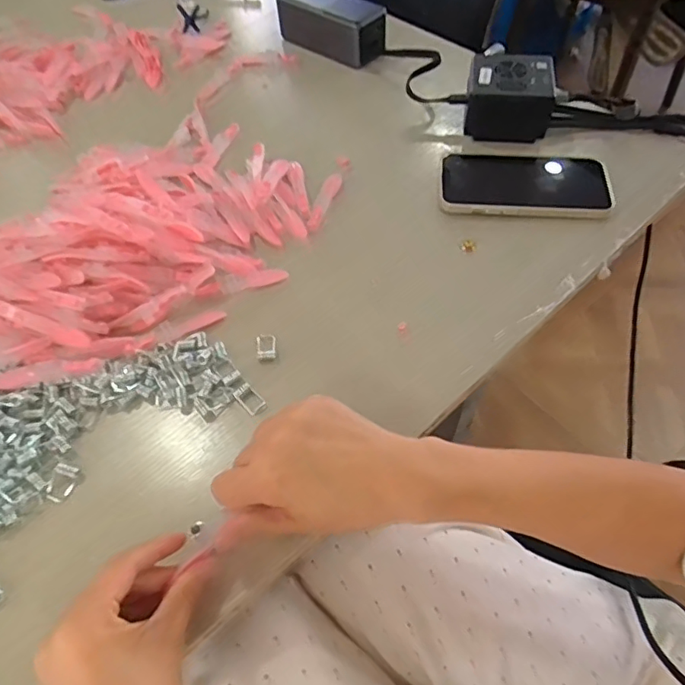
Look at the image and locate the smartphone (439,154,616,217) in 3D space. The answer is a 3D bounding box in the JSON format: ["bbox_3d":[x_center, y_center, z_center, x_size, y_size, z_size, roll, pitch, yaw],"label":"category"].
[{"bbox_3d":[0.159,-0.140,0.483,0.142,0.011,0.077,3,58,9],"label":"smartphone"}]

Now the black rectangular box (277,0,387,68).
[{"bbox_3d":[-0.013,-0.366,0.626,0.128,0.050,0.050,38,65,25],"label":"black rectangular box"}]

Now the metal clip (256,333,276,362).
[{"bbox_3d":[-0.057,0.003,0.410,0.014,0.005,0.021,-7,55,-2],"label":"metal clip"}]

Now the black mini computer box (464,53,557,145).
[{"bbox_3d":[0.160,-0.239,0.528,0.078,0.050,0.066,5,56,6],"label":"black mini computer box"}]

